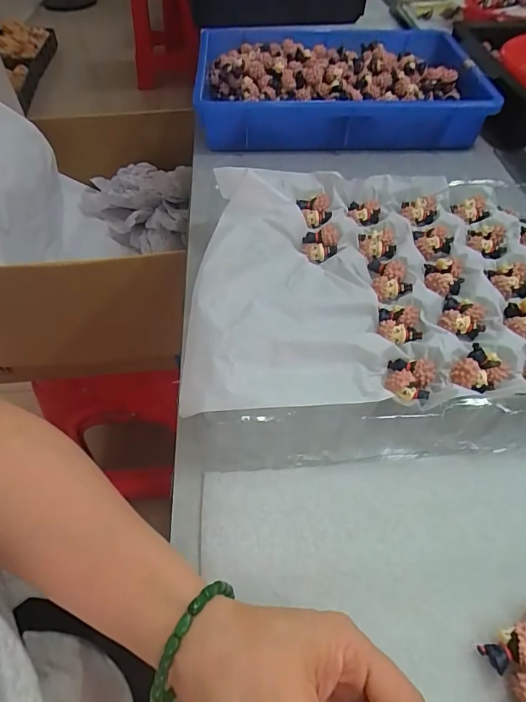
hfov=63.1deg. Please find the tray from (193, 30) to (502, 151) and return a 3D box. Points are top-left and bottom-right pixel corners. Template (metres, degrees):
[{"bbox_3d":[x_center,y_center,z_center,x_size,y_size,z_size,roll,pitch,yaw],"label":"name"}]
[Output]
[{"bbox_3d":[0.103,-0.368,0.590,0.380,0.055,0.257,-3,53,-3],"label":"tray"}]

